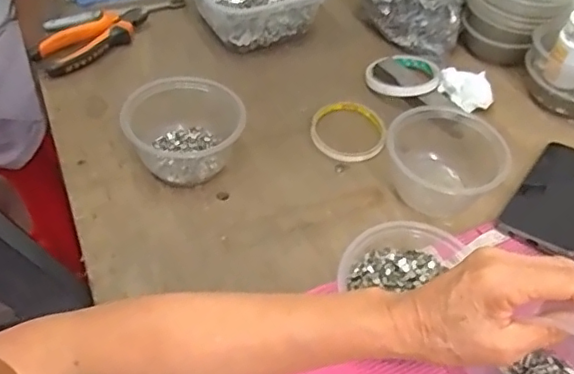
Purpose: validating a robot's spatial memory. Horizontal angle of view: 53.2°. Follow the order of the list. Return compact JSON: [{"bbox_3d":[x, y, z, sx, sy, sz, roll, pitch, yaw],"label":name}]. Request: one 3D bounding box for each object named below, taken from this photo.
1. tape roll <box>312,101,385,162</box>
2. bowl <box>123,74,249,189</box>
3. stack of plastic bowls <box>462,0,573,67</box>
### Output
[{"bbox_3d":[0.068,-0.061,0.631,0.082,0.008,0.086,3,49,-3],"label":"tape roll"},{"bbox_3d":[-0.100,-0.053,0.567,0.113,0.066,0.092,-7,49,-10],"label":"bowl"},{"bbox_3d":[0.279,-0.220,0.709,0.113,0.099,0.099,30,54,19],"label":"stack of plastic bowls"}]

